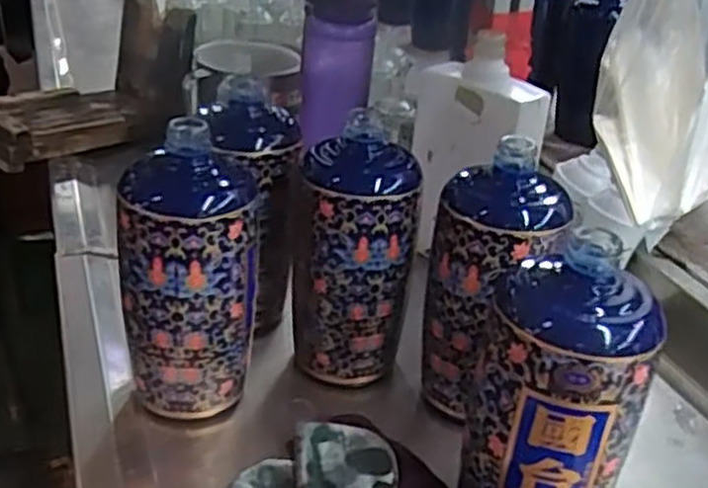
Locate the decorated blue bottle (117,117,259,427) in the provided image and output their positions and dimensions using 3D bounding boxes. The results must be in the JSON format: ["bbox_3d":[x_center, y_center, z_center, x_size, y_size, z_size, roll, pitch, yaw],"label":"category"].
[{"bbox_3d":[-0.101,0.019,0.486,0.078,0.167,0.066,9,33,11],"label":"decorated blue bottle"}]

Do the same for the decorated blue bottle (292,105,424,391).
[{"bbox_3d":[0.000,0.009,0.540,0.082,0.166,0.071,1,32,-2],"label":"decorated blue bottle"}]

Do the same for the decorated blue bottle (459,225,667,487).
[{"bbox_3d":[0.099,0.085,0.400,0.070,0.167,0.073,-16,37,-27],"label":"decorated blue bottle"}]

